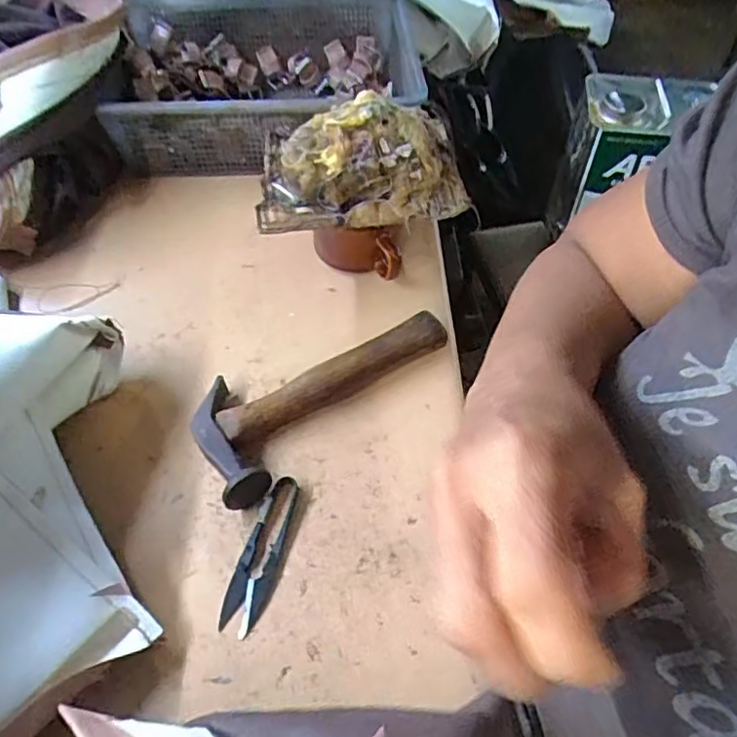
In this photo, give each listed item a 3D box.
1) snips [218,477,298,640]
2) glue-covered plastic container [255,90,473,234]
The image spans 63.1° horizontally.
[{"bbox_3d":[-0.067,0.116,0.384,0.025,0.014,0.100,12,56,7],"label":"snips"},{"bbox_3d":[-0.004,-0.163,0.461,0.160,0.063,0.104,-1,55,-2],"label":"glue-covered plastic container"}]

